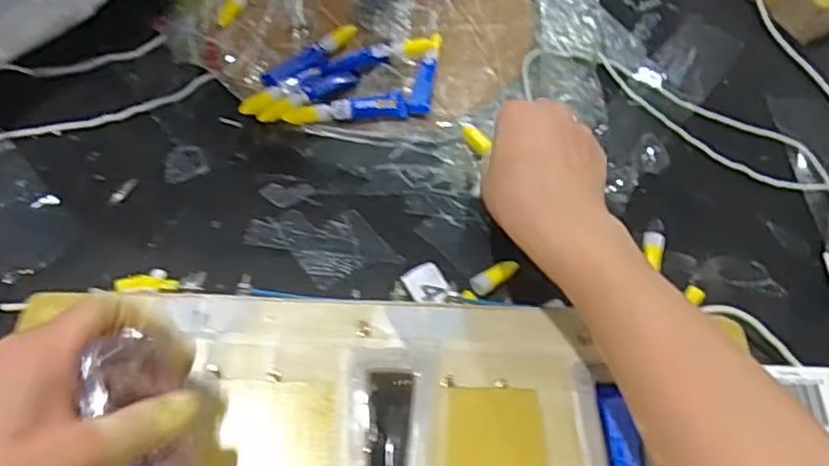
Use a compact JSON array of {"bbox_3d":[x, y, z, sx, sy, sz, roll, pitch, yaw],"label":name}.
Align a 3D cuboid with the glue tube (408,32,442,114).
[{"bbox_3d":[0.009,-0.124,0.507,0.016,0.011,0.087,8,58,2],"label":"glue tube"}]

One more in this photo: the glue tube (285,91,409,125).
[{"bbox_3d":[-0.050,-0.089,0.480,0.088,0.011,0.016,-6,59,-6],"label":"glue tube"}]

